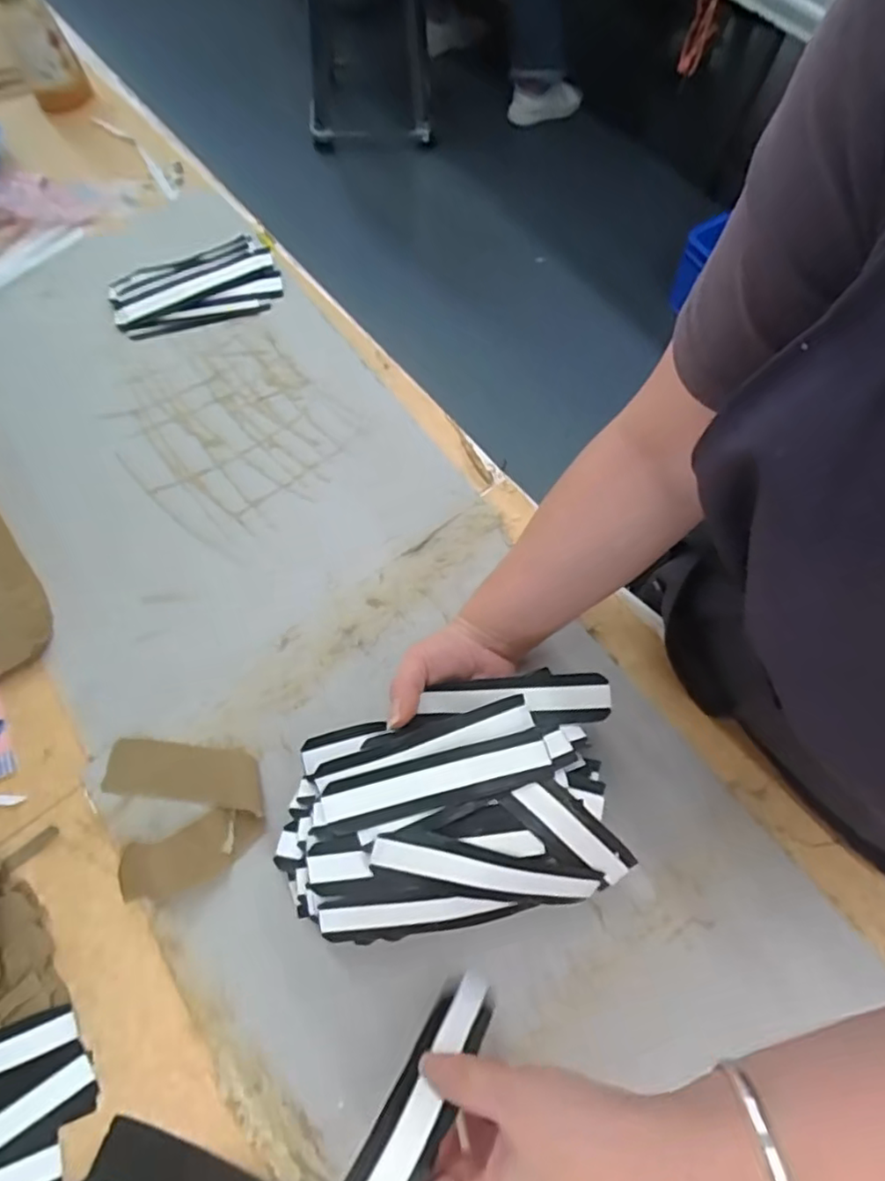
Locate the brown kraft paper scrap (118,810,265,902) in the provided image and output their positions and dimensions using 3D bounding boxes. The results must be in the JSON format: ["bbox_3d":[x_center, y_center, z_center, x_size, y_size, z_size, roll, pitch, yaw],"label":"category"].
[{"bbox_3d":[-0.169,0.174,0.419,0.096,0.033,0.039,-20,69,-10],"label":"brown kraft paper scrap"}]

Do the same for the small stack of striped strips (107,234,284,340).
[{"bbox_3d":[-0.246,-0.302,0.633,0.162,0.020,0.084,-20,69,-10],"label":"small stack of striped strips"}]

